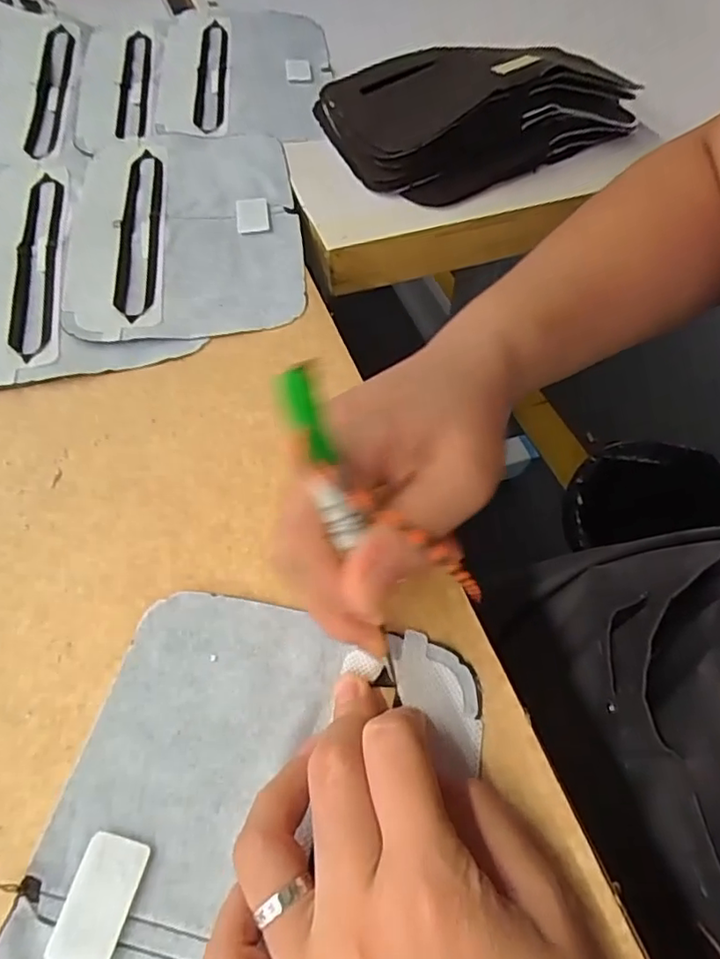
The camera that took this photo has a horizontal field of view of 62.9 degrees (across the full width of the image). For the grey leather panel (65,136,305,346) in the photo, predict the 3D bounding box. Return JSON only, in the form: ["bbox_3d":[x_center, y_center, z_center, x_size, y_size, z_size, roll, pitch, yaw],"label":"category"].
[{"bbox_3d":[-0.103,-0.155,0.354,0.128,0.005,0.186,-8,57,-7],"label":"grey leather panel"}]

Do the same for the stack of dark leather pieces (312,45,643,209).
[{"bbox_3d":[0.074,-0.262,0.398,0.190,0.057,0.146,-25,61,-17],"label":"stack of dark leather pieces"}]

